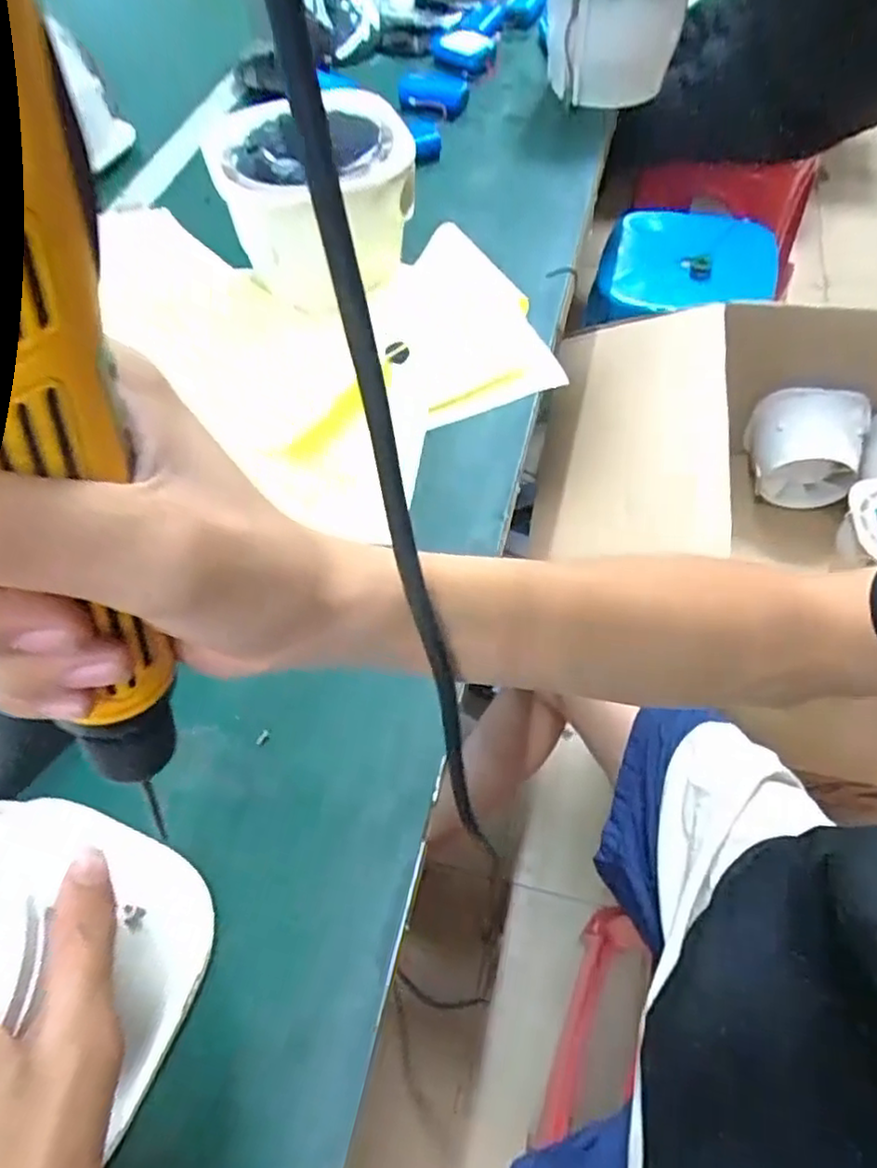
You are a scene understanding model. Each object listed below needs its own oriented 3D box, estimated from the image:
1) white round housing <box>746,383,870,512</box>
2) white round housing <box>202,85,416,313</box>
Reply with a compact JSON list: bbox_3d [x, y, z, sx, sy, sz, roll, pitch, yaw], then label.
[{"bbox_3d":[0.489,-0.184,0.921,0.133,0.129,0.096,12,60,11],"label":"white round housing"},{"bbox_3d":[-0.080,-0.270,0.490,0.124,0.109,0.124,-2,58,3],"label":"white round housing"}]

